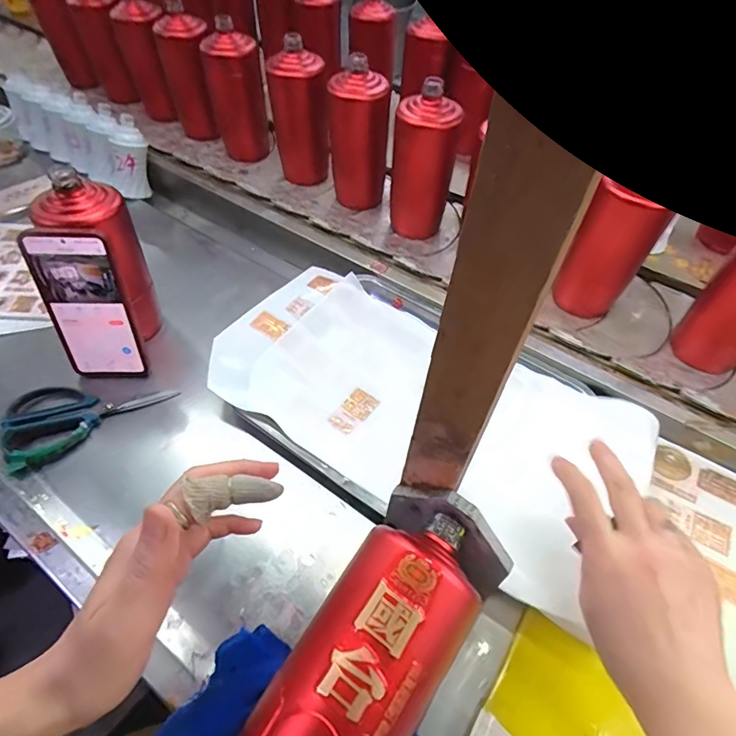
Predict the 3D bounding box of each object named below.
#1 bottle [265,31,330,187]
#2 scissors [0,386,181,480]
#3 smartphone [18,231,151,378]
[{"bbox_3d":[-0.104,-0.383,0.711,0.083,0.201,0.081,-7,53,-7],"label":"bottle"},{"bbox_3d":[-0.298,0.041,0.489,0.157,0.012,0.100,-32,59,-24],"label":"scissors"},{"bbox_3d":[-0.288,-0.059,0.472,0.087,0.161,0.013,3,36,0],"label":"smartphone"}]

